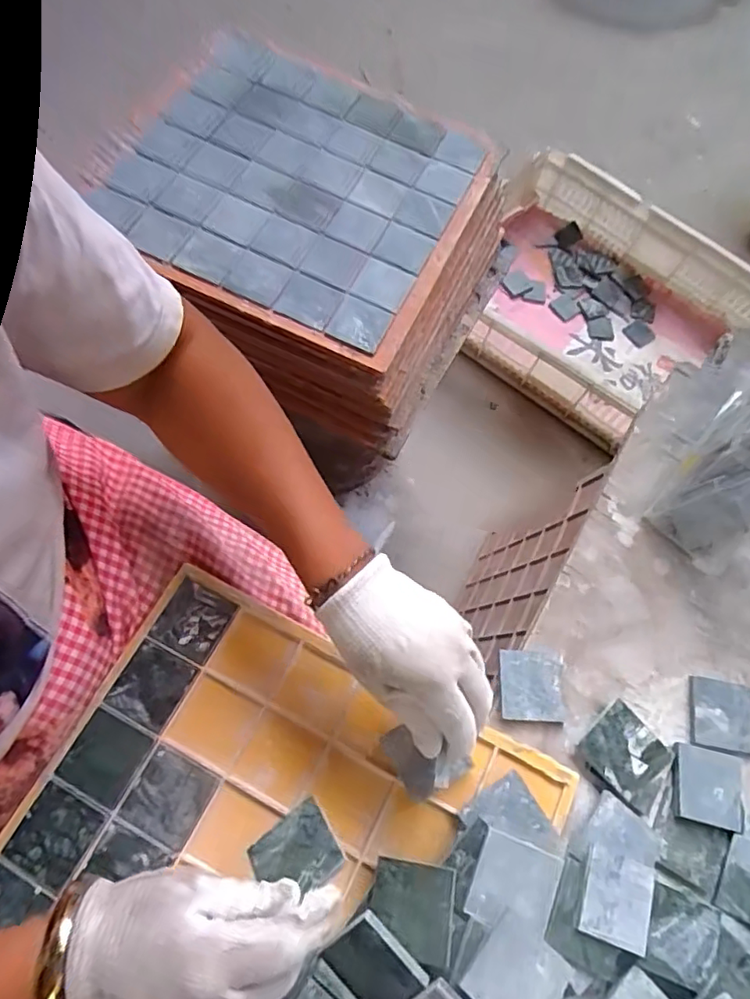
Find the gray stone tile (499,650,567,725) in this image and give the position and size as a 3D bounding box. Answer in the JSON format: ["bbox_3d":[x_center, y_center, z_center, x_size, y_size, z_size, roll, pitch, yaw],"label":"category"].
[{"bbox_3d":[0.115,0.138,0.428,0.046,0.011,0.047,4,70,-5],"label":"gray stone tile"}]

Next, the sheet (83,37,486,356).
[{"bbox_3d":[-0.079,-0.293,0.544,0.280,0.016,0.246,28,81,3],"label":"sheet"}]

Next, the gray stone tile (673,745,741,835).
[{"bbox_3d":[0.236,0.202,0.409,0.050,0.005,0.050,16,69,0],"label":"gray stone tile"}]

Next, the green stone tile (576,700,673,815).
[{"bbox_3d":[0.179,0.182,0.414,0.058,0.009,0.050,43,71,9],"label":"green stone tile"}]

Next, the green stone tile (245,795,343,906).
[{"bbox_3d":[-0.045,0.201,0.328,0.045,0.004,0.048,-36,33,-15],"label":"green stone tile"}]

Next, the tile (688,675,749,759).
[{"bbox_3d":[0.261,0.162,0.433,0.048,0.007,0.050,14,69,-1],"label":"tile"}]

